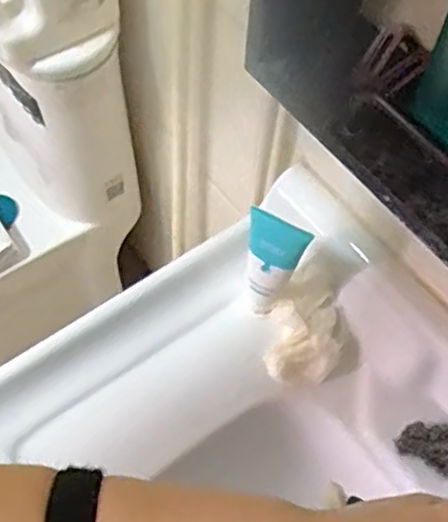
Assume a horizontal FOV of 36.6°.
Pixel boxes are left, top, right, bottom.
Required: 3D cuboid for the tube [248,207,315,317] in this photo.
[{"bbox_3d":[0.046,0.010,0.651,0.053,0.145,0.028,19,62,9],"label":"tube"}]

